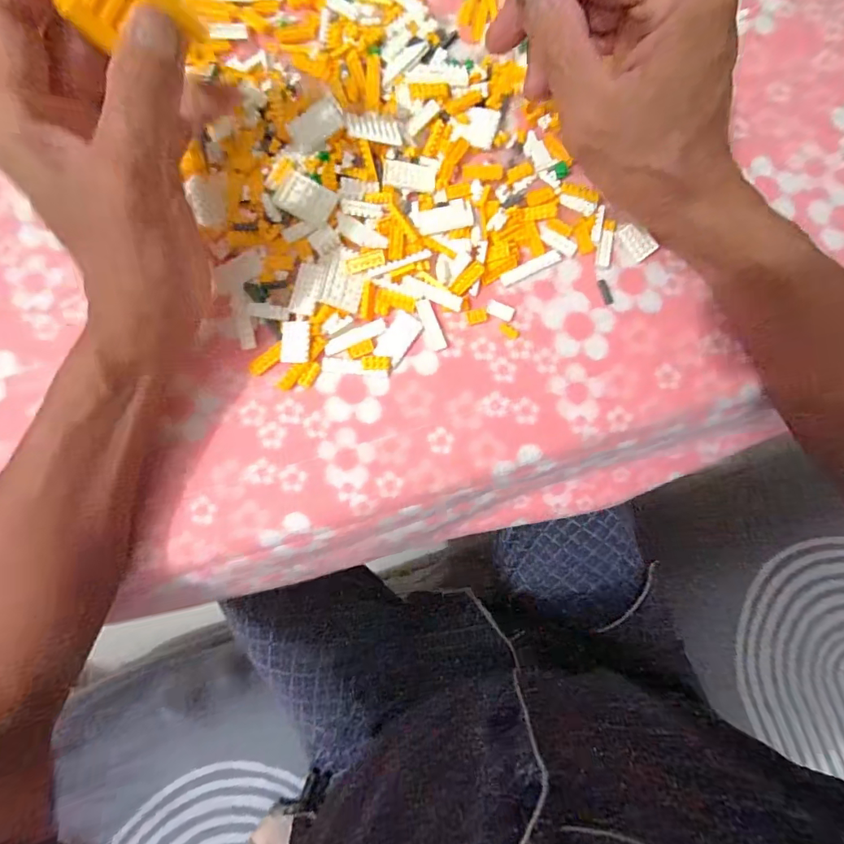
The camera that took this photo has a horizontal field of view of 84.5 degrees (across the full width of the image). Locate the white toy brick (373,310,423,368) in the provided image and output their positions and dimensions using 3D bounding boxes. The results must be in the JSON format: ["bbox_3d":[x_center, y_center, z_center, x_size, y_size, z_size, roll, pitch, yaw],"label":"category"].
[{"bbox_3d":[-0.015,-0.051,0.282,0.017,0.004,0.032,32,84,2],"label":"white toy brick"}]

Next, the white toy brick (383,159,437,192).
[{"bbox_3d":[-0.008,-0.153,0.289,0.032,0.006,0.016,5,84,-1],"label":"white toy brick"}]

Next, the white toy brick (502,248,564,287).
[{"bbox_3d":[0.068,-0.096,0.288,0.040,0.004,0.008,-27,85,-4],"label":"white toy brick"}]

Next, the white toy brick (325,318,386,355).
[{"bbox_3d":[-0.040,-0.052,0.280,0.039,0.004,0.009,-27,85,-4],"label":"white toy brick"}]

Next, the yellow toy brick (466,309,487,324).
[{"bbox_3d":[0.034,-0.065,0.285,0.012,0.004,0.008,-11,84,-2],"label":"yellow toy brick"}]

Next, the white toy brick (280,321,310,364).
[{"bbox_3d":[-0.075,-0.047,0.276,0.016,0.007,0.025,0,84,-1],"label":"white toy brick"}]

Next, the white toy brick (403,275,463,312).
[{"bbox_3d":[0.006,-0.078,0.282,0.038,0.005,0.009,25,84,2],"label":"white toy brick"}]

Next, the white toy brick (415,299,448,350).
[{"bbox_3d":[0.006,-0.060,0.283,0.009,0.004,0.032,-23,85,-3],"label":"white toy brick"}]

